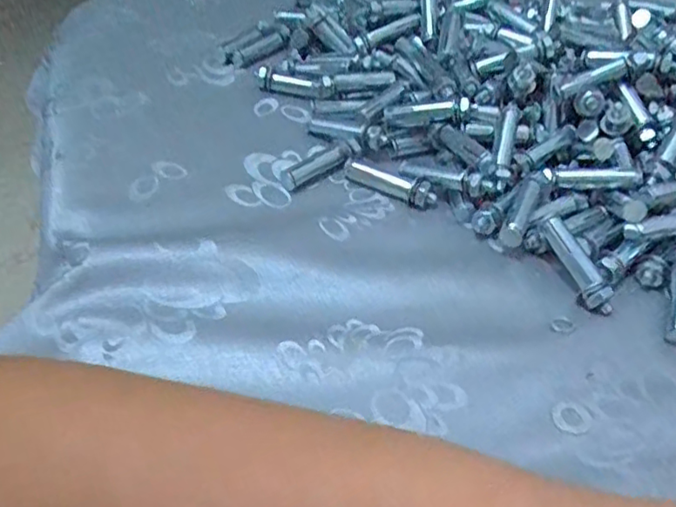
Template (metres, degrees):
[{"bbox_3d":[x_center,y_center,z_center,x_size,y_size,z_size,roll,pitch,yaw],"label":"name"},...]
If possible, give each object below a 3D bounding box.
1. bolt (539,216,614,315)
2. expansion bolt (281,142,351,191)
[{"bbox_3d":[0.120,0.005,0.311,0.013,0.011,0.054,-15,63,-19],"label":"bolt"},{"bbox_3d":[-0.012,-0.050,0.361,0.045,0.010,0.009,-26,54,-27],"label":"expansion bolt"}]

